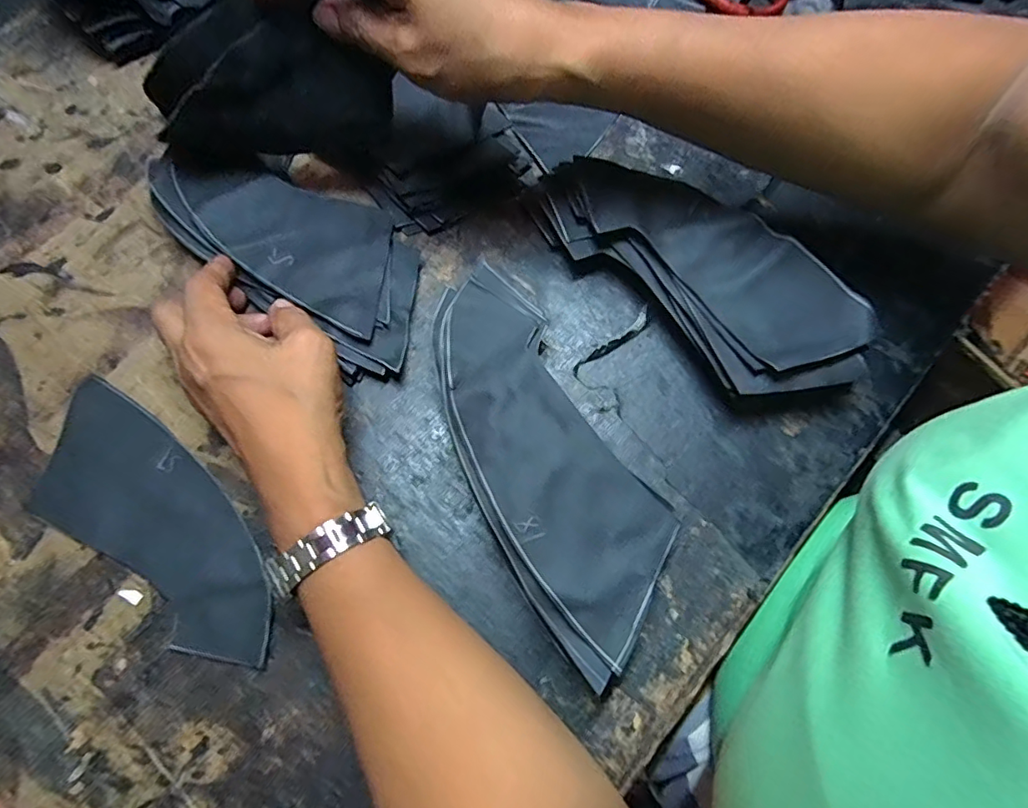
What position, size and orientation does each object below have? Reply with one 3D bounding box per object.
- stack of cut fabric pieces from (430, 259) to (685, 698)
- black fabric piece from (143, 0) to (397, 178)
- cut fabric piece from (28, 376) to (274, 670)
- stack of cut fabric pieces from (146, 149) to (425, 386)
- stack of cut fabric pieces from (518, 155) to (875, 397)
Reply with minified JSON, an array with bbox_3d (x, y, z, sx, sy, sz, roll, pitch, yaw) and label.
[{"bbox_3d":[0.014,0.028,0.285,0.079,0.039,0.195,-28,76,-10],"label":"stack of cut fabric pieces"},{"bbox_3d":[-0.137,-0.168,0.290,0.139,0.091,0.037,-3,74,-3],"label":"black fabric piece"},{"bbox_3d":[-0.185,0.061,0.284,0.170,0.004,0.067,37,76,9],"label":"cut fabric piece"},{"bbox_3d":[-0.128,-0.095,0.323,0.185,0.019,0.082,35,75,6],"label":"stack of cut fabric pieces"},{"bbox_3d":[0.105,-0.080,0.321,0.210,0.037,0.086,44,77,10],"label":"stack of cut fabric pieces"}]

